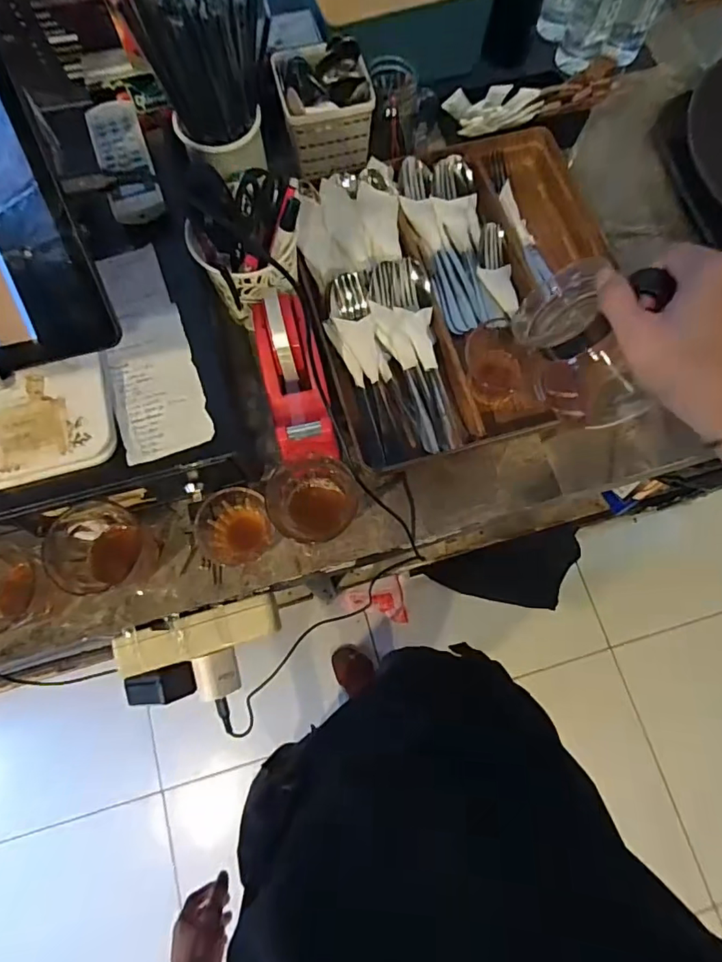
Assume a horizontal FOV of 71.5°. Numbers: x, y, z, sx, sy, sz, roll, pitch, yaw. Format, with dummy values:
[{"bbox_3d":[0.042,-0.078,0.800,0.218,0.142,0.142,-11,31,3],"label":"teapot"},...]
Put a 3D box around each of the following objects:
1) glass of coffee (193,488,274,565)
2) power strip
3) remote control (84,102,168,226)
[{"bbox_3d":[-0.116,0.045,0.466,0.060,0.066,0.061,0,75,0],"label":"glass of coffee"},{"bbox_3d":[-0.161,0.152,0.495,0.157,0.031,0.041,-15,75,-4],"label":"power strip"},{"bbox_3d":[-0.223,-0.301,0.474,0.046,0.022,0.123,-18,76,-5],"label":"remote control"}]

